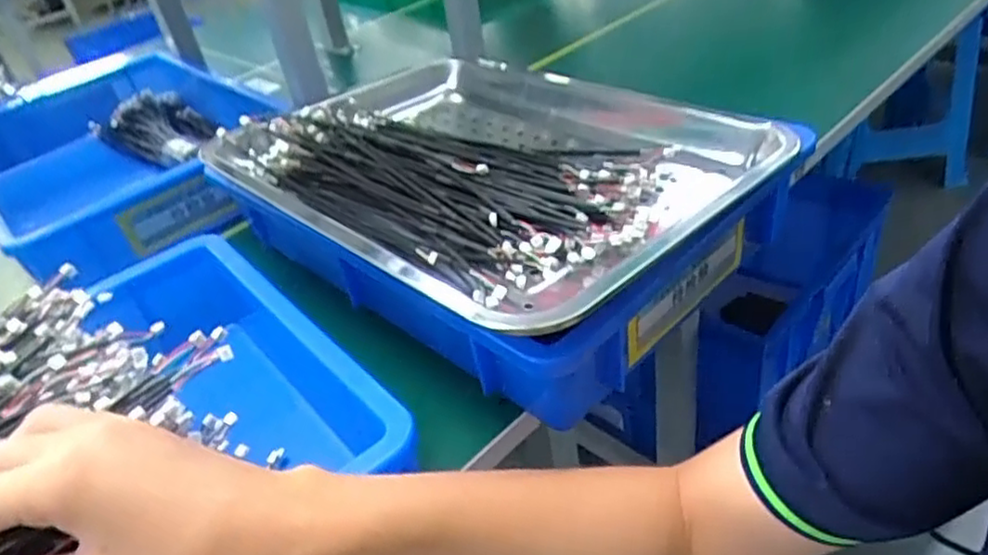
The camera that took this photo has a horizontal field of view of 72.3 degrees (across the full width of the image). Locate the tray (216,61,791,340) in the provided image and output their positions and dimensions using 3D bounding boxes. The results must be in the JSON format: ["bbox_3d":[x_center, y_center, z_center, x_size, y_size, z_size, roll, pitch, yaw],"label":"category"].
[{"bbox_3d":[-0.027,-0.100,0.535,0.301,0.043,0.435,-33,41,-32],"label":"tray"}]

